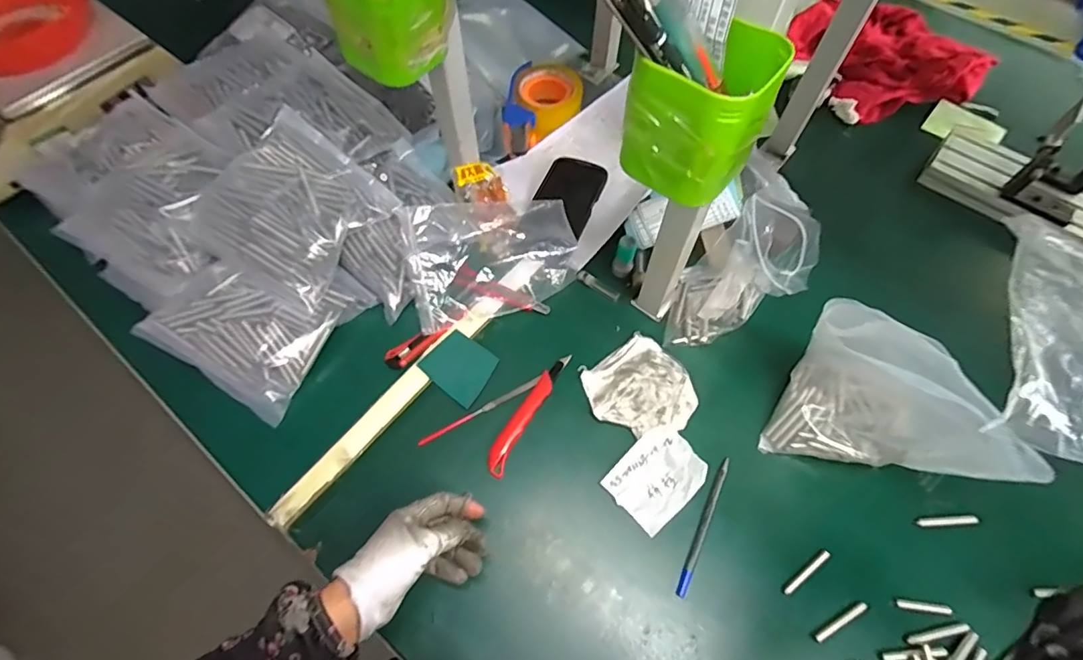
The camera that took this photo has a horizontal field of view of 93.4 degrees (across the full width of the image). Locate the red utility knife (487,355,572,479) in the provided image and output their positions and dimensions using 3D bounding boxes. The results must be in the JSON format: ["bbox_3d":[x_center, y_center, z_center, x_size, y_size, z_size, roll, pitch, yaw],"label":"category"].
[{"bbox_3d":[-0.016,0.088,0.560,0.025,0.006,0.153,26,69,13],"label":"red utility knife"}]

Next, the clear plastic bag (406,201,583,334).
[{"bbox_3d":[-0.059,-0.091,0.604,0.195,0.068,0.134,-16,66,-6],"label":"clear plastic bag"}]

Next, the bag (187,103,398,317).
[{"bbox_3d":[-0.295,-0.152,0.593,0.203,0.043,0.193,35,75,-1],"label":"bag"}]

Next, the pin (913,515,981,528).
[{"bbox_3d":[0.396,0.187,0.498,0.057,0.005,0.009,-3,65,0],"label":"pin"}]

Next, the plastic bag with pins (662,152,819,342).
[{"bbox_3d":[0.200,-0.060,0.523,0.097,0.176,0.097,12,66,7],"label":"plastic bag with pins"}]

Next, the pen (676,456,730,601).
[{"bbox_3d":[0.160,0.191,0.501,0.009,0.007,0.139,24,68,12],"label":"pen"}]

